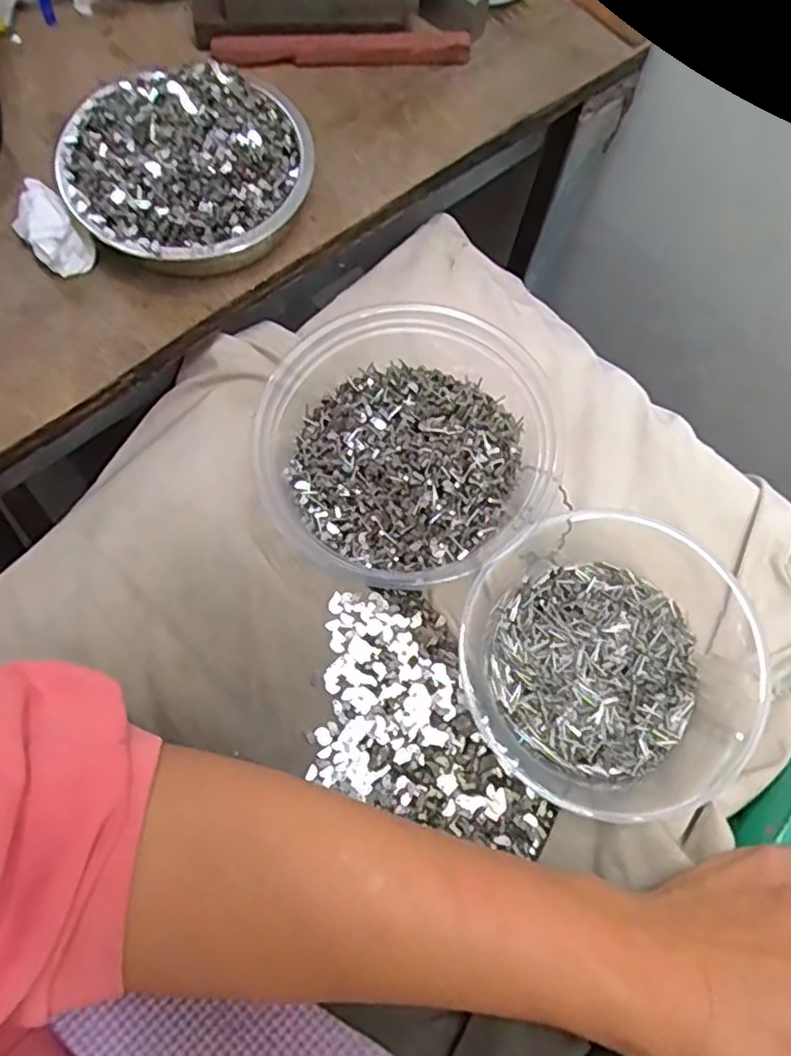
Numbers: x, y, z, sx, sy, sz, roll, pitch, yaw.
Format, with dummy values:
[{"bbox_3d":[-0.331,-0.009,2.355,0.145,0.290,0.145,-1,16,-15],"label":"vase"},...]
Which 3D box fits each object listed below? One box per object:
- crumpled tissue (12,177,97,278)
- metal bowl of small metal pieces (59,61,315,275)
[{"bbox_3d":[-0.163,-0.140,0.317,0.024,0.028,0.037,-38,77,-14],"label":"crumpled tissue"},{"bbox_3d":[-0.099,-0.174,0.335,0.119,0.038,0.111,1,71,-3],"label":"metal bowl of small metal pieces"}]

